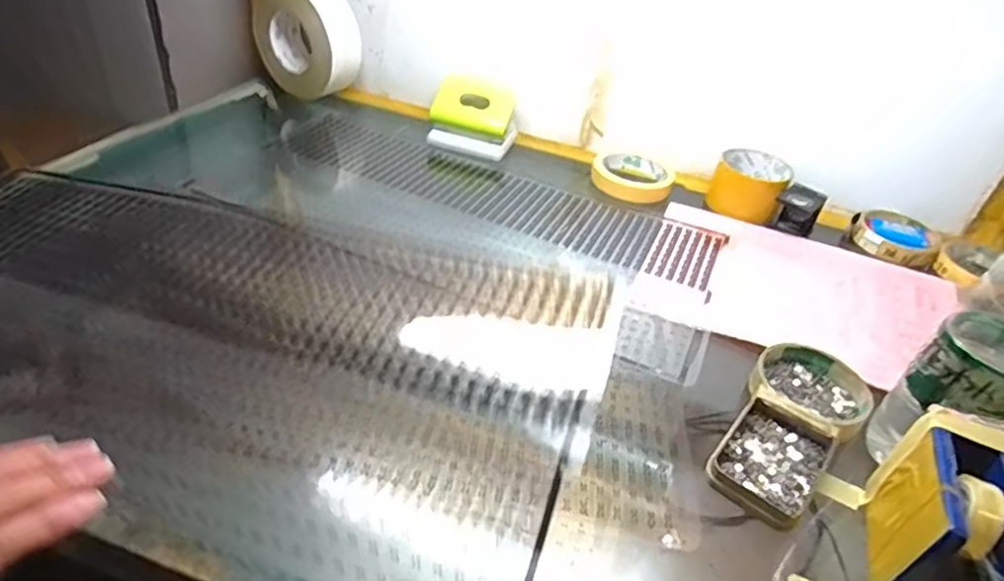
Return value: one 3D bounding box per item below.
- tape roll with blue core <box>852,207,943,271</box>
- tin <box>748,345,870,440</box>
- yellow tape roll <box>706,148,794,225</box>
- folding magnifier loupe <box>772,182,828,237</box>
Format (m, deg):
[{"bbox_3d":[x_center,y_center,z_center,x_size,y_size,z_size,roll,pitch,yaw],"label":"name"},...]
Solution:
[{"bbox_3d":[0.432,-0.060,0.665,0.085,0.018,0.087,5,37,-4],"label":"tape roll with blue core"},{"bbox_3d":[0.234,0.072,0.457,0.079,0.016,0.082,5,37,-4],"label":"tin"},{"bbox_3d":[0.282,-0.122,0.689,0.075,0.048,0.075,23,40,20],"label":"yellow tape roll"},{"bbox_3d":[0.321,-0.086,0.657,0.041,0.050,0.030,26,41,22],"label":"folding magnifier loupe"}]

